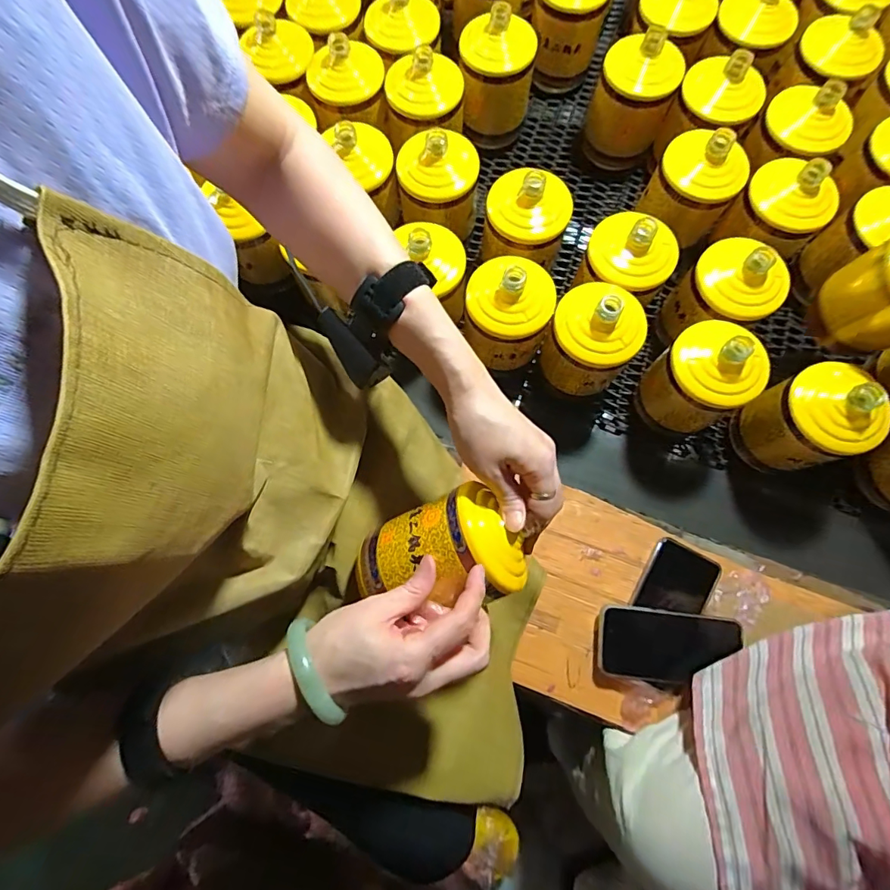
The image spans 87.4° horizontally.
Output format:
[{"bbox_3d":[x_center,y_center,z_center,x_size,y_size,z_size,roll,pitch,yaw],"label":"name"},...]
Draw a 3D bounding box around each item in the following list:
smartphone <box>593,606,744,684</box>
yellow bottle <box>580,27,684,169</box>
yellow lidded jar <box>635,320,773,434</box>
[{"bbox_3d":[0.254,0.230,0.528,0.151,0.013,0.076,7,77,3],"label":"smartphone"},{"bbox_3d":[0.248,-0.461,0.624,0.098,0.139,0.079,18,78,5],"label":"yellow bottle"},{"bbox_3d":[0.288,-0.076,0.527,0.087,0.128,0.093,0,77,1],"label":"yellow lidded jar"}]

